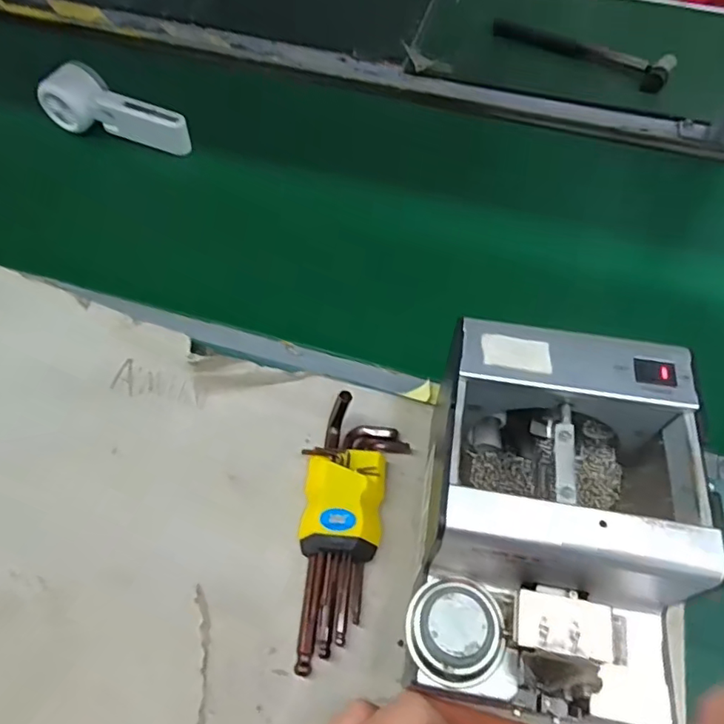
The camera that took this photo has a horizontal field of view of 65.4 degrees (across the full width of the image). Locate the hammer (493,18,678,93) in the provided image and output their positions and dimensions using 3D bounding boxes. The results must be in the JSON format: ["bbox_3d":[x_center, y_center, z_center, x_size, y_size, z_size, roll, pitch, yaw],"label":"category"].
[{"bbox_3d":[0.285,-0.413,0.742,0.239,0.028,0.057,27,60,18],"label":"hammer"}]

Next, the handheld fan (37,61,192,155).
[{"bbox_3d":[-0.269,-0.264,0.615,0.148,0.073,0.072,28,60,18],"label":"handheld fan"}]

